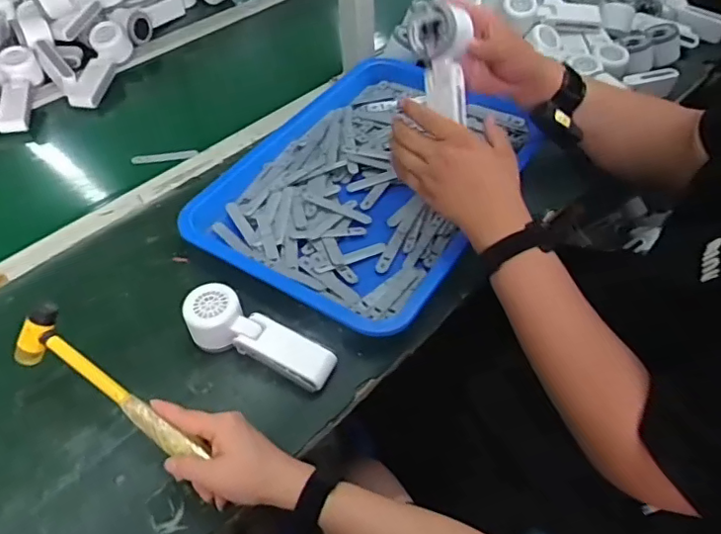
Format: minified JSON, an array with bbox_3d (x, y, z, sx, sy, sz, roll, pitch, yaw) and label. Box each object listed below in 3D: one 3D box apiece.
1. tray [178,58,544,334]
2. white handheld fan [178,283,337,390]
[{"bbox_3d":[0.024,-0.136,0.780,0.343,0.034,0.490,25,54,22],"label":"tray"},{"bbox_3d":[-0.109,0.074,0.594,0.166,0.050,0.061,19,52,18],"label":"white handheld fan"}]

